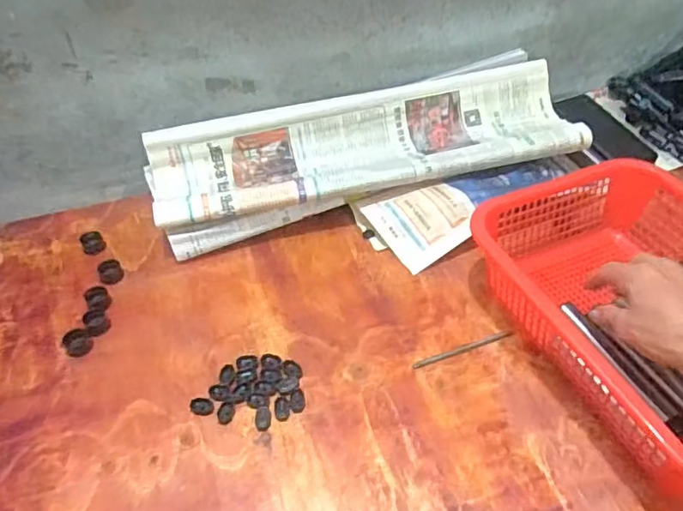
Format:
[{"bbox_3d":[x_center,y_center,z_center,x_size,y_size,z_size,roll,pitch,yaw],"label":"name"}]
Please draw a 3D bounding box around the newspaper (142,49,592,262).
[{"bbox_3d":[0.034,-0.129,0.727,0.544,0.093,0.154,-12,48,-11],"label":"newspaper"}]

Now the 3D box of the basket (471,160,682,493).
[{"bbox_3d":[0.298,0.054,0.553,0.252,0.103,0.331,-17,49,-15],"label":"basket"}]

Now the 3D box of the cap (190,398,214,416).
[{"bbox_3d":[-0.131,0.142,0.533,0.023,0.004,0.017,13,48,12],"label":"cap"}]

